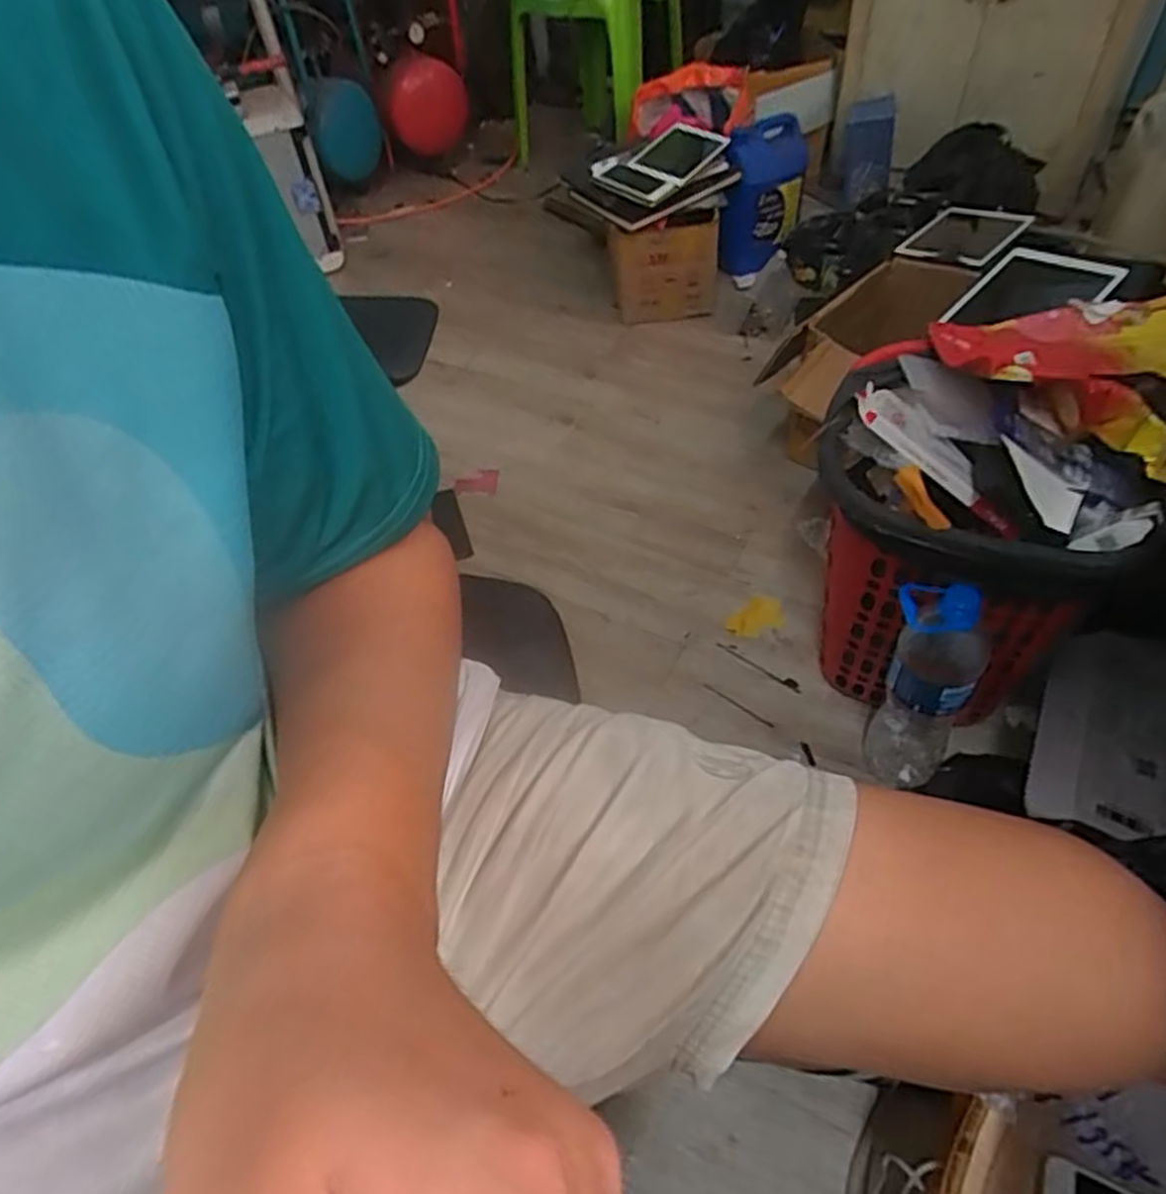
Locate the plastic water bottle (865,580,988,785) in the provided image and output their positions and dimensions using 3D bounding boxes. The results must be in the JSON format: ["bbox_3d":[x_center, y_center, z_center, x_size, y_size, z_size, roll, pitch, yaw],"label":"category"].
[{"bbox_3d":[0.367,0.094,0.839,0.096,0.307,0.100,24,56,24],"label":"plastic water bottle"}]

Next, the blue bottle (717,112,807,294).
[{"bbox_3d":[0.369,-0.820,1.595,0.161,0.294,0.212,6,51,11],"label":"blue bottle"}]

